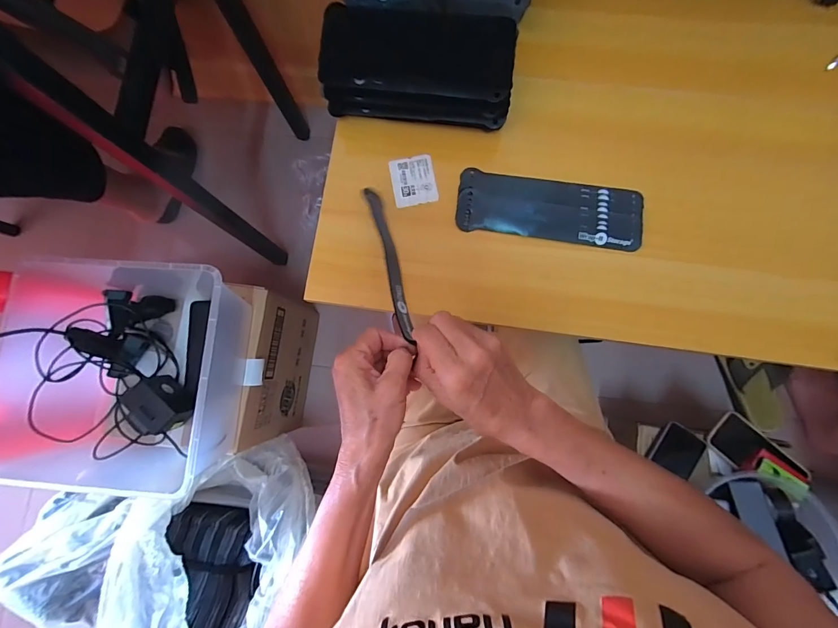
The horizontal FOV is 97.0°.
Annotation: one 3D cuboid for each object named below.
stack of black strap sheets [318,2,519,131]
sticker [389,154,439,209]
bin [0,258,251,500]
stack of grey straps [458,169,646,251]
[{"bbox_3d":[0.000,-0.275,0.407,0.204,0.050,0.112,7,83,4],"label":"stack of black strap sheets"},{"bbox_3d":[-0.006,-0.153,0.426,0.049,0.004,0.059,-10,82,1],"label":"sticker"},{"bbox_3d":[-0.415,0.098,0.558,0.291,0.153,0.353,4,83,3],"label":"bin"},{"bbox_3d":[0.143,-0.116,0.409,0.198,0.007,0.068,8,83,4],"label":"stack of grey straps"}]

